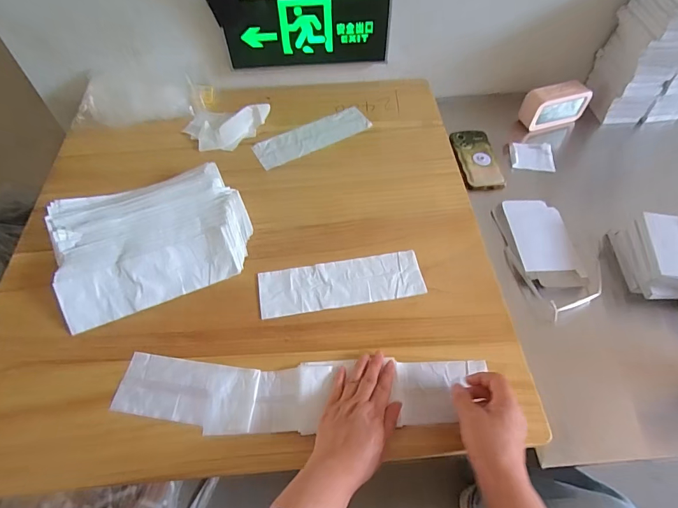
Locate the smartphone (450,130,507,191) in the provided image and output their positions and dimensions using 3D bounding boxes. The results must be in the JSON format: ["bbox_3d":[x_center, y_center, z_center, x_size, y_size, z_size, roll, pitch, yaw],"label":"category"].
[{"bbox_3d":[0.283,-0.197,0.821,0.083,0.016,0.163,-5,55,-3],"label":"smartphone"}]

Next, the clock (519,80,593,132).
[{"bbox_3d":[0.478,-0.334,0.877,0.143,0.075,0.053,-17,57,-11],"label":"clock"}]

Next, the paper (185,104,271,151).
[{"bbox_3d":[-0.226,-0.255,0.796,0.160,0.034,0.103,0,55,0],"label":"paper"}]

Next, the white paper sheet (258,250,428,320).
[{"bbox_3d":[0.004,0.045,0.616,0.248,0.005,0.080,-9,57,-5],"label":"white paper sheet"}]

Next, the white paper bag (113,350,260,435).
[{"bbox_3d":[-0.201,0.185,0.530,0.183,0.008,0.083,8,56,6],"label":"white paper bag"}]

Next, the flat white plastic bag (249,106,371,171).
[{"bbox_3d":[-0.052,-0.240,0.805,0.242,0.007,0.079,-26,59,-17],"label":"flat white plastic bag"}]

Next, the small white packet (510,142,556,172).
[{"bbox_3d":[0.409,-0.208,0.841,0.091,0.021,0.072,1,55,1],"label":"small white packet"}]

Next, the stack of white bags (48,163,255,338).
[{"bbox_3d":[-0.299,-0.034,0.645,0.293,0.051,0.235,-20,58,-13],"label":"stack of white bags"}]

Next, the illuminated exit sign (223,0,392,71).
[{"bbox_3d":[-0.062,-0.450,0.800,0.322,0.142,0.031,-3,55,-2],"label":"illuminated exit sign"}]

